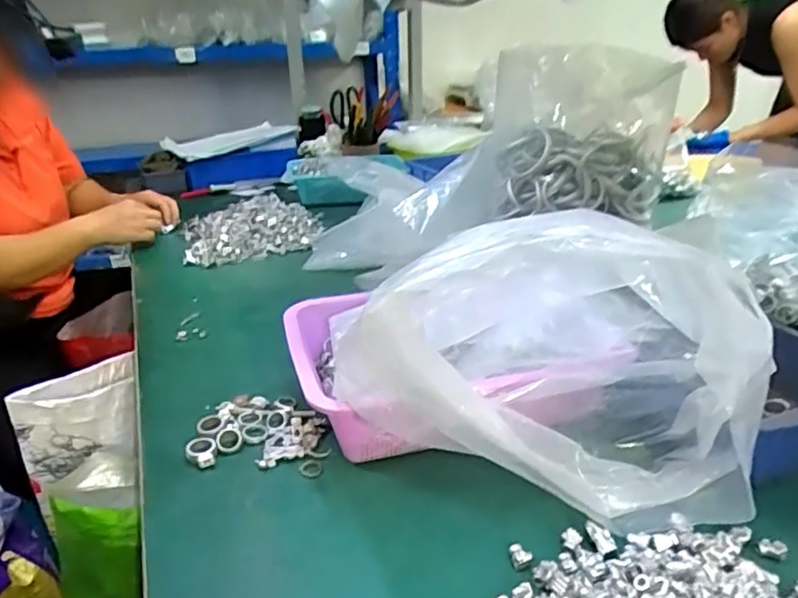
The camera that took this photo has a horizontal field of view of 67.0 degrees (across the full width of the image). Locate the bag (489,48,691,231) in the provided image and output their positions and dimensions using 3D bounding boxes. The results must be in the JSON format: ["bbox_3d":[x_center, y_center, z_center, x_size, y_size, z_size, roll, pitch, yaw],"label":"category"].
[{"bbox_3d":[0.219,-0.209,0.730,0.206,0.166,0.124,6,25,16],"label":"bag"}]

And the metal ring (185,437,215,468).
[{"bbox_3d":[-0.175,0.136,0.534,0.025,0.012,0.030,-11,26,-22],"label":"metal ring"}]

